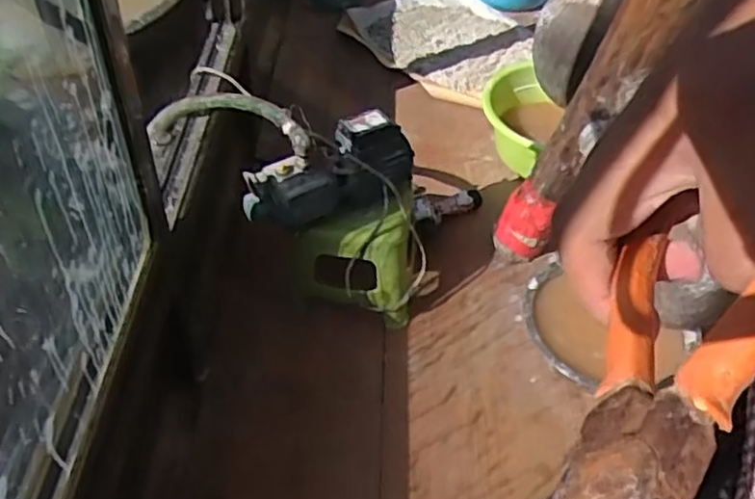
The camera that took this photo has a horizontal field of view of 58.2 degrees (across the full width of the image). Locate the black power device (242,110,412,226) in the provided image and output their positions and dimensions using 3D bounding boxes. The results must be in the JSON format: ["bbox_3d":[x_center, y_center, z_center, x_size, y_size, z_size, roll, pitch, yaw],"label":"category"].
[{"bbox_3d":[-0.089,-0.163,1.422,0.390,0.158,0.101,-24,53,-22],"label":"black power device"}]

